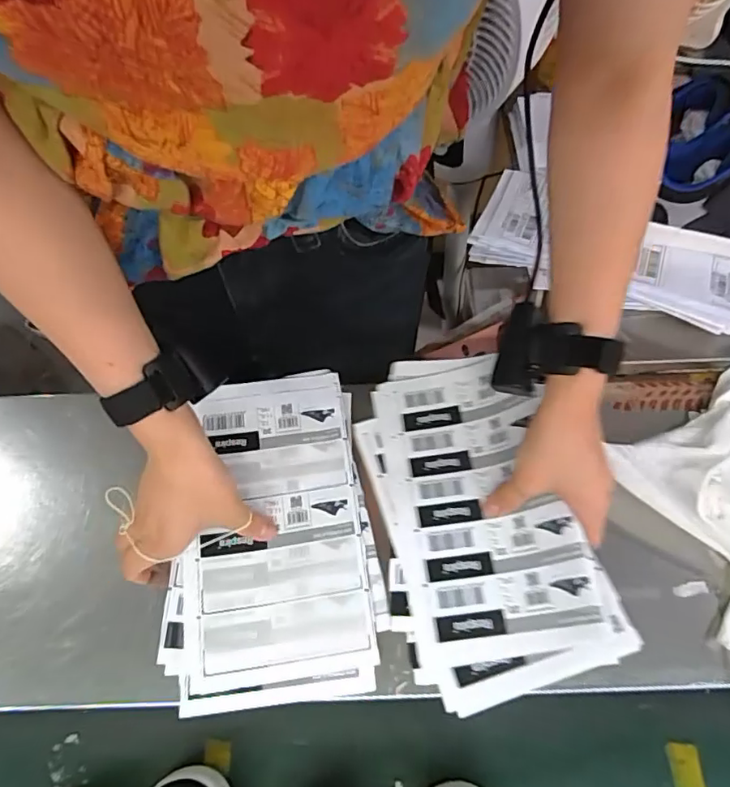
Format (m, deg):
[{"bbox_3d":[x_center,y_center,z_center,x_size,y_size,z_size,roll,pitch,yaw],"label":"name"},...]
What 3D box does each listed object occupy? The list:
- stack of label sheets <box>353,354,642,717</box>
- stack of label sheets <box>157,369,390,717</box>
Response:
[{"bbox_3d":[0.086,0.088,0.431,0.145,0.066,0.273,-13,69,-5],"label":"stack of label sheets"},{"bbox_3d":[-0.076,0.105,0.447,0.162,0.021,0.264,-6,68,-2],"label":"stack of label sheets"}]

